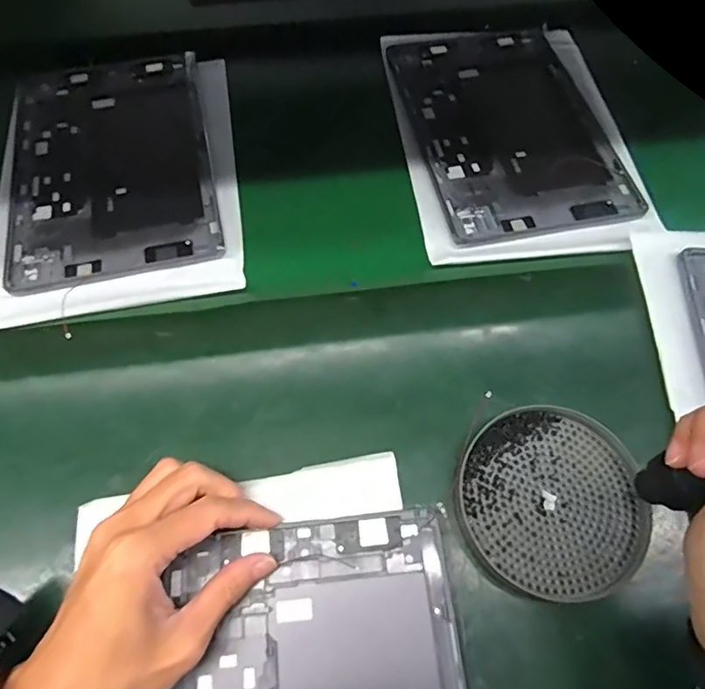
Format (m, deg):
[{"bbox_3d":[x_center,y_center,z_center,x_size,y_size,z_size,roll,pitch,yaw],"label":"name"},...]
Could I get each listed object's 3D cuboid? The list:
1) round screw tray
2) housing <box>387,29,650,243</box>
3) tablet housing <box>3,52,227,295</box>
[{"bbox_3d":[0.124,0.096,0.318,0.111,0.013,0.113,0,62,0],"label":"round screw tray"},{"bbox_3d":[0.140,-0.201,0.474,0.166,0.006,0.256,-10,63,-5],"label":"housing"},{"bbox_3d":[-0.211,-0.162,0.452,0.165,0.007,0.257,-13,63,-7],"label":"tablet housing"}]

